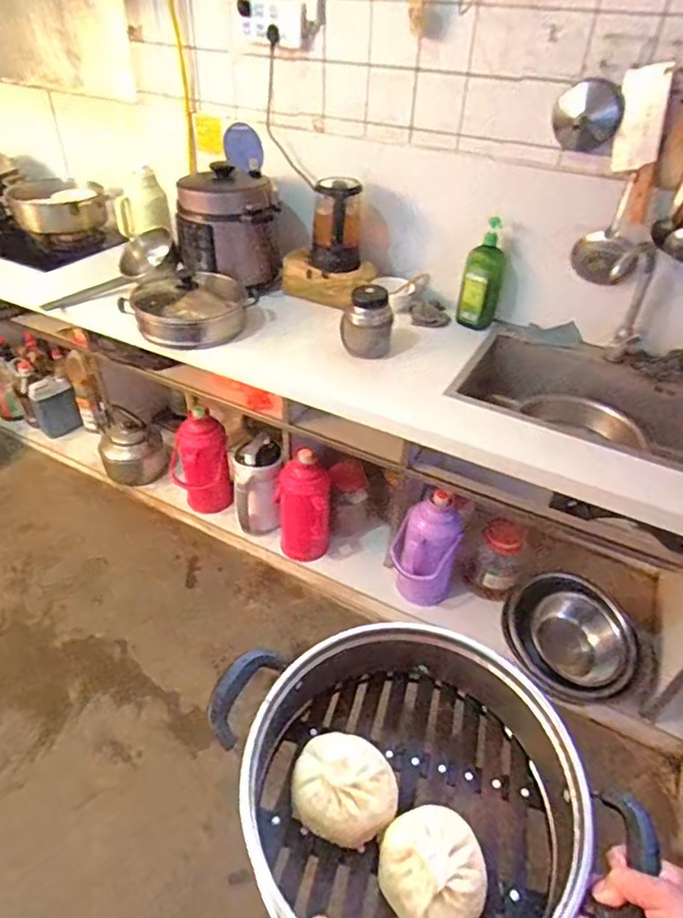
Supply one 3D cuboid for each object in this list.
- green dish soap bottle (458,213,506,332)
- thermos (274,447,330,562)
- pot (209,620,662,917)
[{"bbox_3d":[0.361,-0.466,1.435,0.079,0.284,0.083,-30,48,-28],"label":"green dish soap bottle"},{"bbox_3d":[-0.111,0.156,1.642,0.164,0.333,0.128,-8,42,-6],"label":"thermos"},{"bbox_3d":[0.064,0.296,0.503,0.287,0.110,0.277,-2,41,2],"label":"pot"}]

